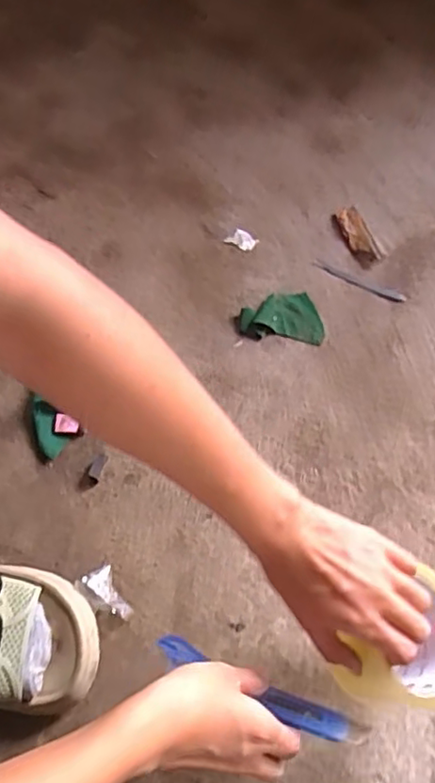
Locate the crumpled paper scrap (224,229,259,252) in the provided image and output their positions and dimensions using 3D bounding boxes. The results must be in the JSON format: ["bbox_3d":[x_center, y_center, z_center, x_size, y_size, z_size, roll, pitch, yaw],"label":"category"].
[{"bbox_3d":[0.029,-0.178,0.714,0.036,0.006,0.022,20,63,11],"label":"crumpled paper scrap"}]

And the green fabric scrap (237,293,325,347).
[{"bbox_3d":[0.070,-0.082,0.656,0.089,0.012,0.061,8,61,4],"label":"green fabric scrap"}]

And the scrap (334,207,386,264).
[{"bbox_3d":[0.164,-0.184,0.710,0.031,0.019,0.082,-19,62,-10],"label":"scrap"}]

